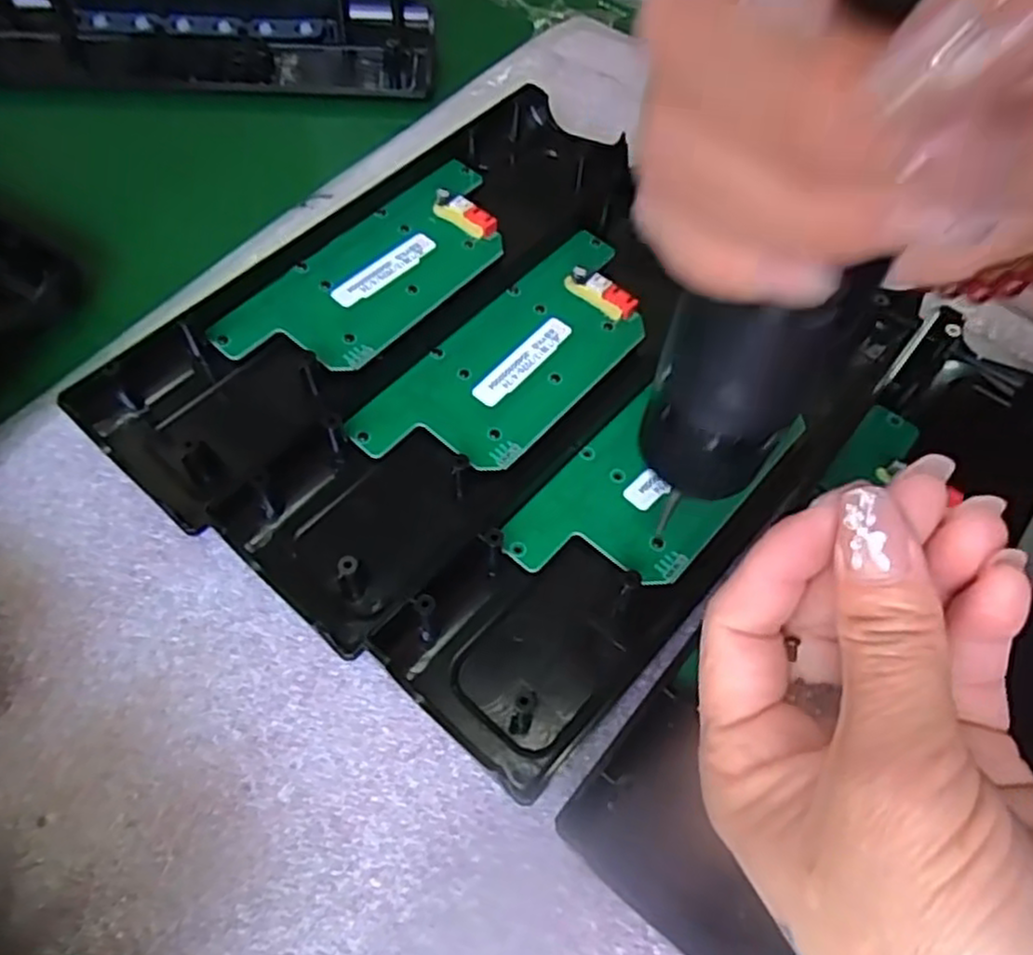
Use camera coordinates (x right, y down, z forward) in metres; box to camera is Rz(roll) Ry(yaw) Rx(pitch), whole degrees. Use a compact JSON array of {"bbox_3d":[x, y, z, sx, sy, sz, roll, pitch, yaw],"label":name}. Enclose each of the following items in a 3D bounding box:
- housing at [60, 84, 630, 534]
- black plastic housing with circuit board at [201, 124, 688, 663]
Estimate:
[{"bbox_3d":[-0.052,-0.084,0.296,0.075,0.021,0.246,42,67,17],"label":"housing"},{"bbox_3d":[-0.001,-0.044,0.278,0.082,0.018,0.234,34,65,13],"label":"black plastic housing with circuit board"}]

